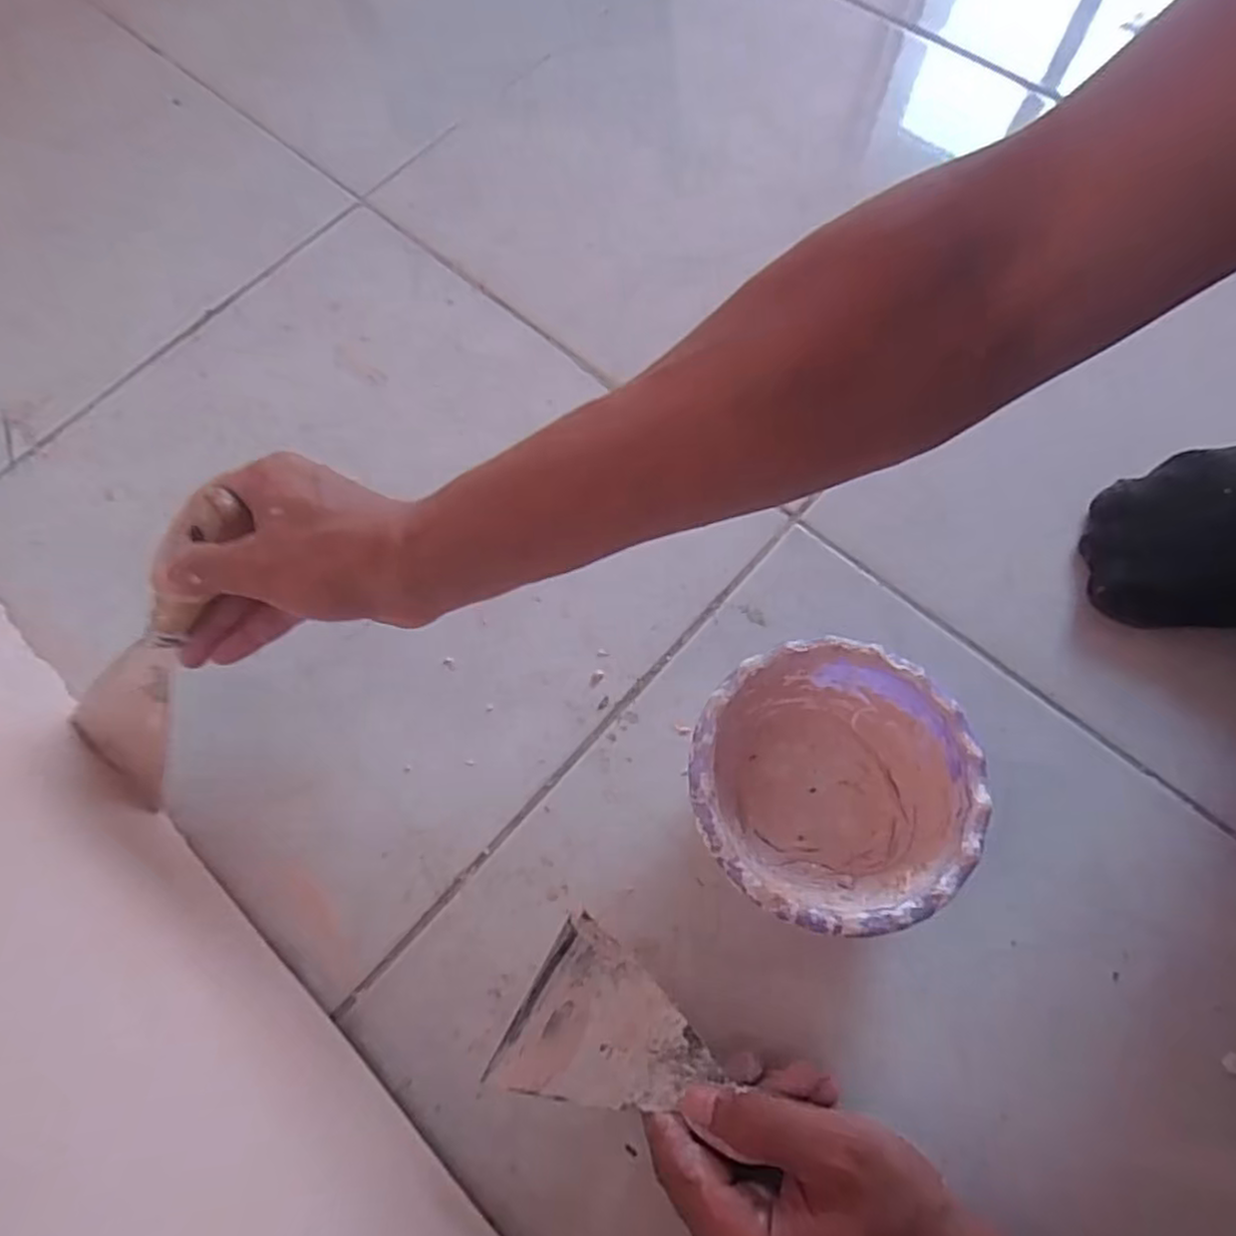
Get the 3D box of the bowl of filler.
[{"bbox_3d":[0.098,0.081,0.348,0.123,0.058,0.121,-1,69,2],"label":"bowl of filler"}]

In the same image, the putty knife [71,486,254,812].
[{"bbox_3d":[-0.221,0.012,0.351,0.056,0.021,0.181,46,117,16],"label":"putty knife"}]

